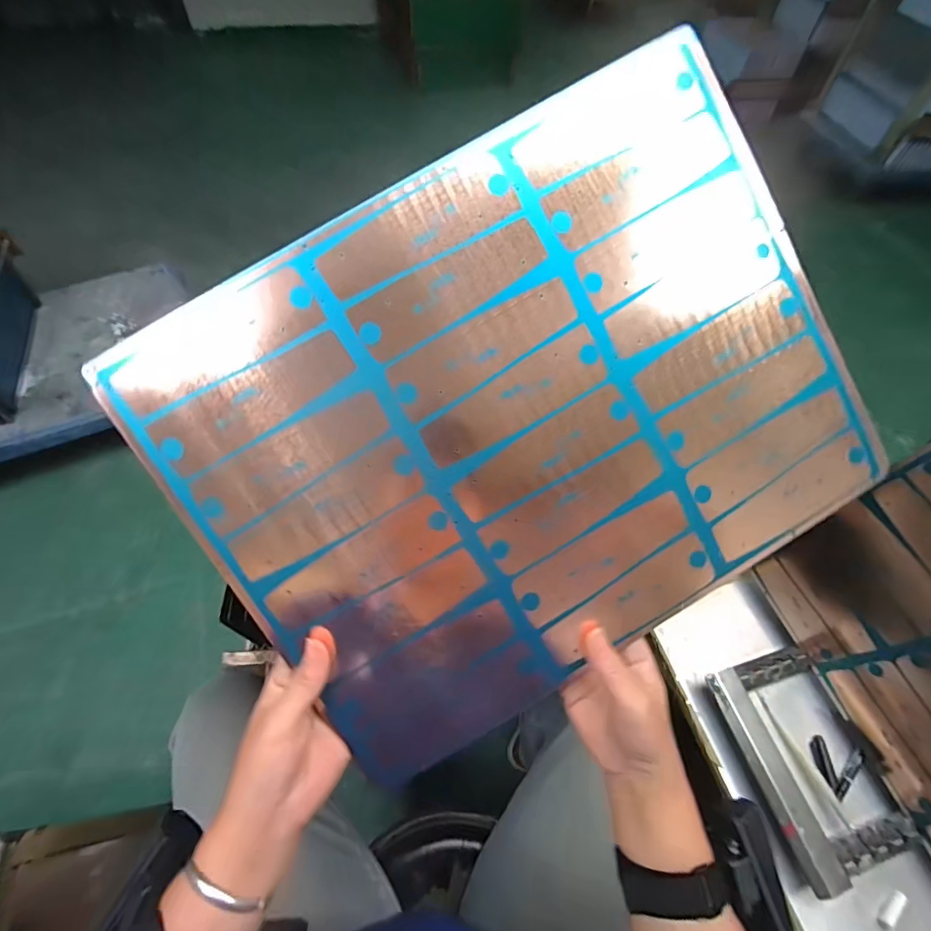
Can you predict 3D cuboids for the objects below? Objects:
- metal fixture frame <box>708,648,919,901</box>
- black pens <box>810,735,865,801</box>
[{"bbox_3d":[0.362,0.310,0.484,0.125,0.024,0.195,-11,60,-11],"label":"metal fixture frame"},{"bbox_3d":[0.404,0.323,0.502,0.058,0.010,0.046,-38,68,-24],"label":"black pens"}]

